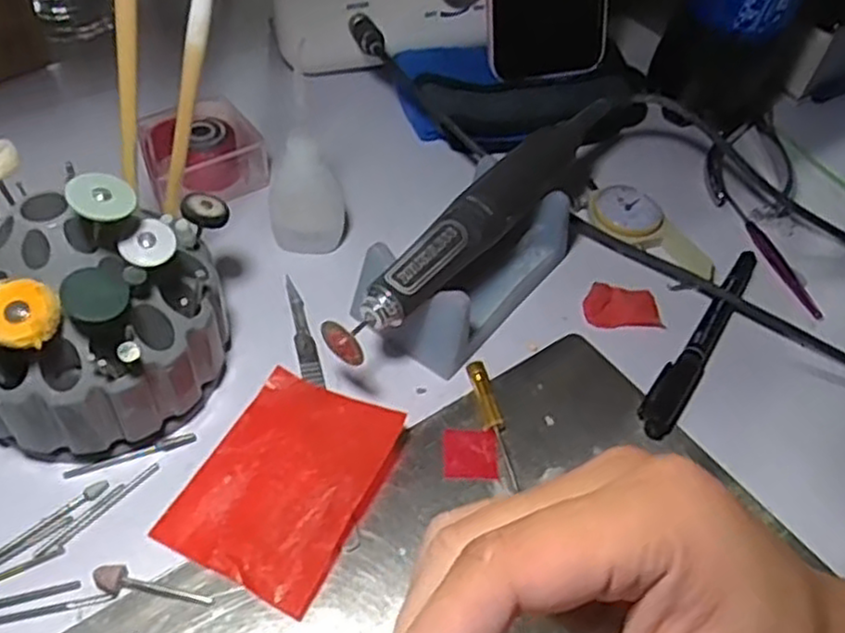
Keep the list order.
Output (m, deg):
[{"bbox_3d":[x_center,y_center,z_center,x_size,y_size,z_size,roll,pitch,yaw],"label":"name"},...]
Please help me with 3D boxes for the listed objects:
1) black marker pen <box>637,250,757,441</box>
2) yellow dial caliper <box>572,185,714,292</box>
[{"bbox_3d":[0.137,0.009,0.353,0.016,0.009,0.139,31,53,19],"label":"black marker pen"},{"bbox_3d":[0.119,-0.047,0.391,0.032,0.015,0.081,-32,59,-29],"label":"yellow dial caliper"}]

